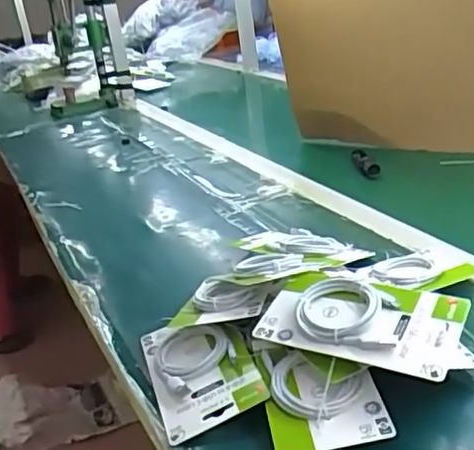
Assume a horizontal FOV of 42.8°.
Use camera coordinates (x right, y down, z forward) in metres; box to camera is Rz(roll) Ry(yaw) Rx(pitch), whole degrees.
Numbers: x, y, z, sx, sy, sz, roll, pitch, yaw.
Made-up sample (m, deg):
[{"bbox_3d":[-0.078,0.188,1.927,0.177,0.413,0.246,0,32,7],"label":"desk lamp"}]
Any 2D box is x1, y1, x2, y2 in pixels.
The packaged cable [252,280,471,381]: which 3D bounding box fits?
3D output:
[{"bbox_3d":[0.112,0.087,0.563,0.179,0.025,0.095,8,41,30],"label":"packaged cable"}]

